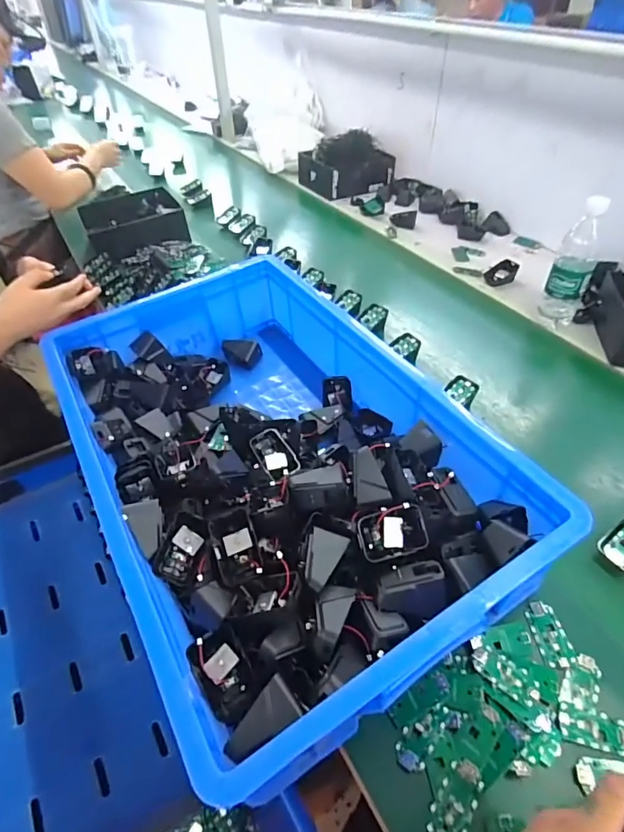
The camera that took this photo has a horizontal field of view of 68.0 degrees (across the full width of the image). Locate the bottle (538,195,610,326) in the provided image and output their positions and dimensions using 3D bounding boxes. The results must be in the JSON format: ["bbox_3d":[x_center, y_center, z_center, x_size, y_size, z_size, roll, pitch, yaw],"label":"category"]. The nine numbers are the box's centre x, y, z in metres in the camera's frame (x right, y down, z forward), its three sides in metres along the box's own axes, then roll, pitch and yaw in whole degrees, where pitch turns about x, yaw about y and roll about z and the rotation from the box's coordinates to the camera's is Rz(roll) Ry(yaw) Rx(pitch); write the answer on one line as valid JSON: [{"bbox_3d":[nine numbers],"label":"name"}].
[{"bbox_3d":[0.460,-0.262,0.813,0.066,0.215,0.058,20,49,21],"label":"bottle"}]

